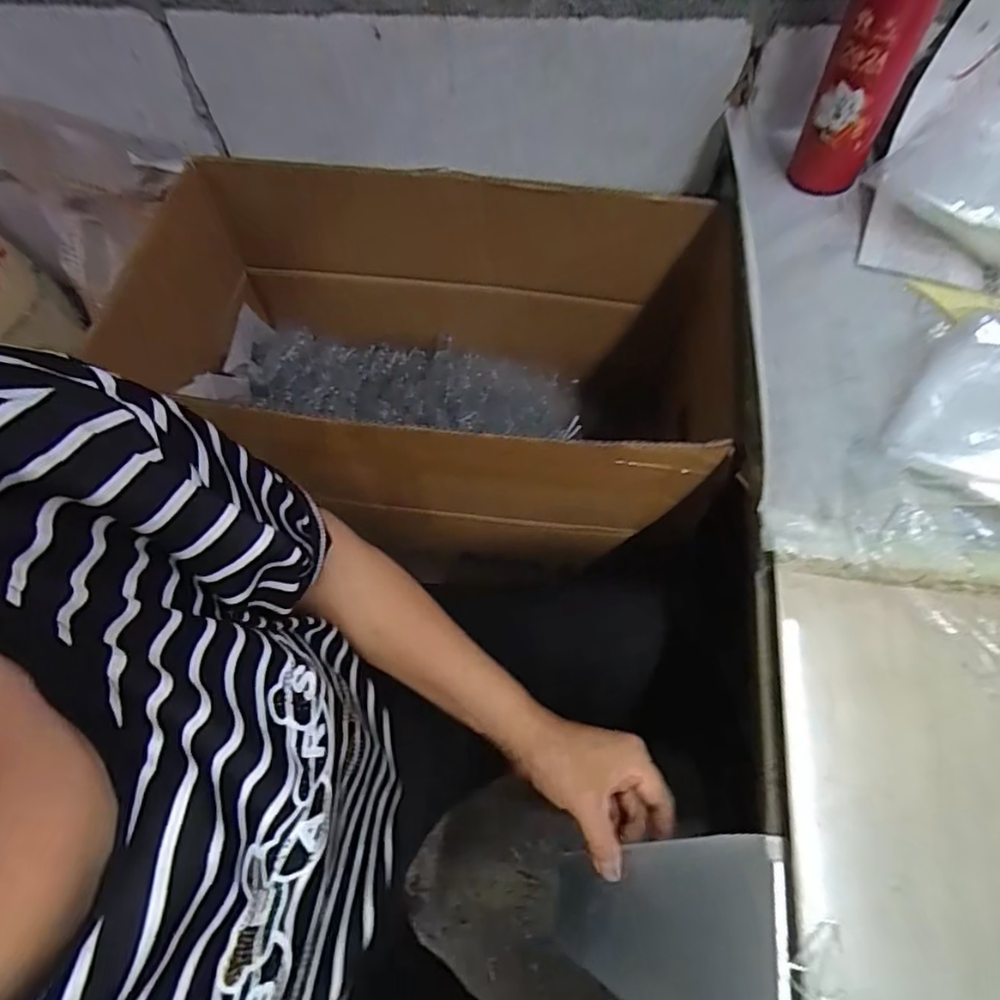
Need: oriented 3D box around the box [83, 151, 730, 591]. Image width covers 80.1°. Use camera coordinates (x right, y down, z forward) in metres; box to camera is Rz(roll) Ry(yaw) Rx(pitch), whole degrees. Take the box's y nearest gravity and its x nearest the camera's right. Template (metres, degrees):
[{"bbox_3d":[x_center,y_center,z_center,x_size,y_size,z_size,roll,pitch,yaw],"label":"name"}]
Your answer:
[{"bbox_3d":[-0.054,-0.138,0.689,0.575,0.305,0.341,3,63,6],"label":"box"}]

